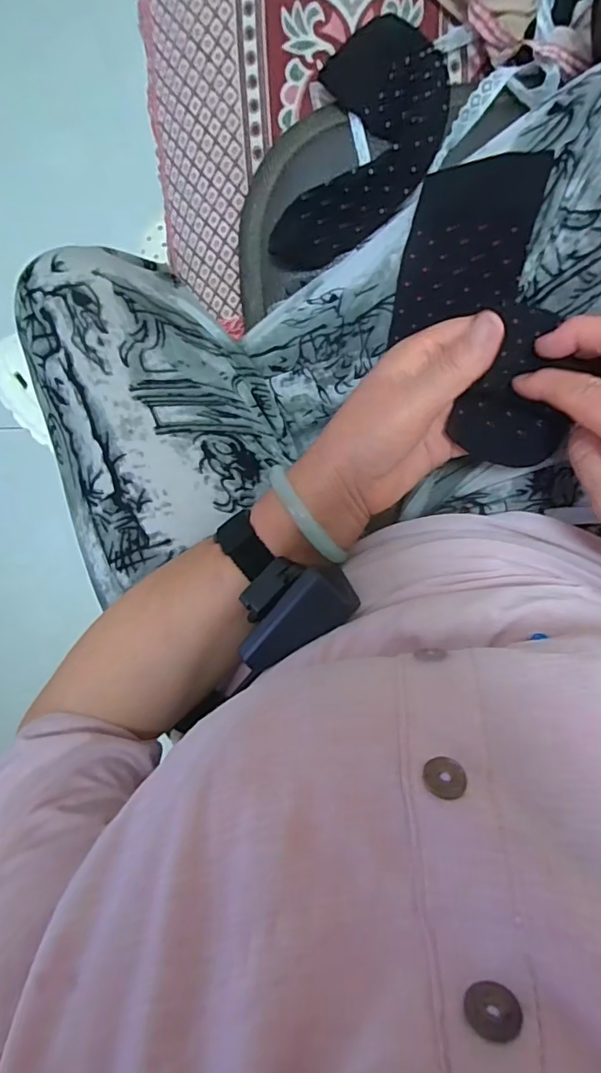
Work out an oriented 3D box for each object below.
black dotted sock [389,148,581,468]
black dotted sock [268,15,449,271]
[{"bbox_3d":[0.108,-0.136,0.312,0.083,0.060,0.183,-9,86,0],"label":"black dotted sock"},{"bbox_3d":[0.049,-0.289,0.379,0.098,0.059,0.185,17,99,-3],"label":"black dotted sock"}]

